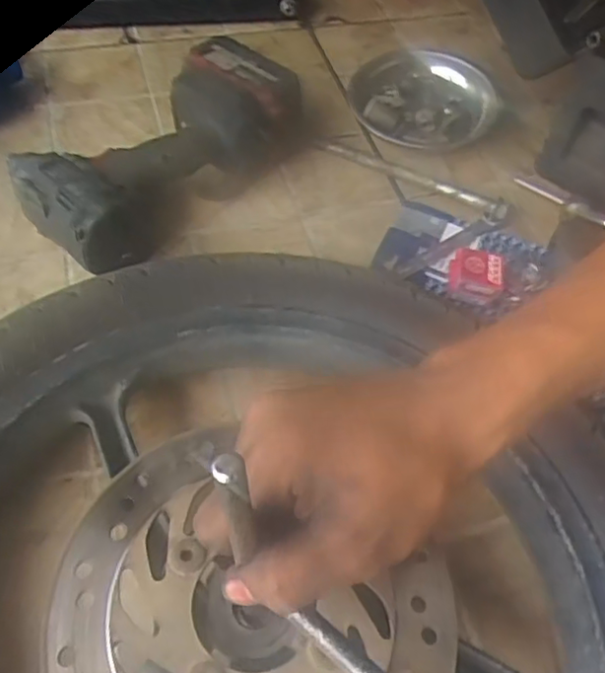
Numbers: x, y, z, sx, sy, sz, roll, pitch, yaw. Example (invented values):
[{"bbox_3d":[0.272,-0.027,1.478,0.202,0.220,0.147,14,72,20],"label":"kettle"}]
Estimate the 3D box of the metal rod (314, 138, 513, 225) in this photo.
[{"bbox_3d":[0.102,-0.149,0.589,0.193,0.021,0.020,28,57,14],"label":"metal rod"}]

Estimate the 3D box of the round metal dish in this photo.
[{"bbox_3d":[0.119,-0.229,0.629,0.142,0.043,0.129,3,55,-4],"label":"round metal dish"}]

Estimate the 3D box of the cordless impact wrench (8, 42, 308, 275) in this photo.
[{"bbox_3d":[-0.119,-0.155,0.538,0.123,0.081,0.238,39,60,20],"label":"cordless impact wrench"}]

